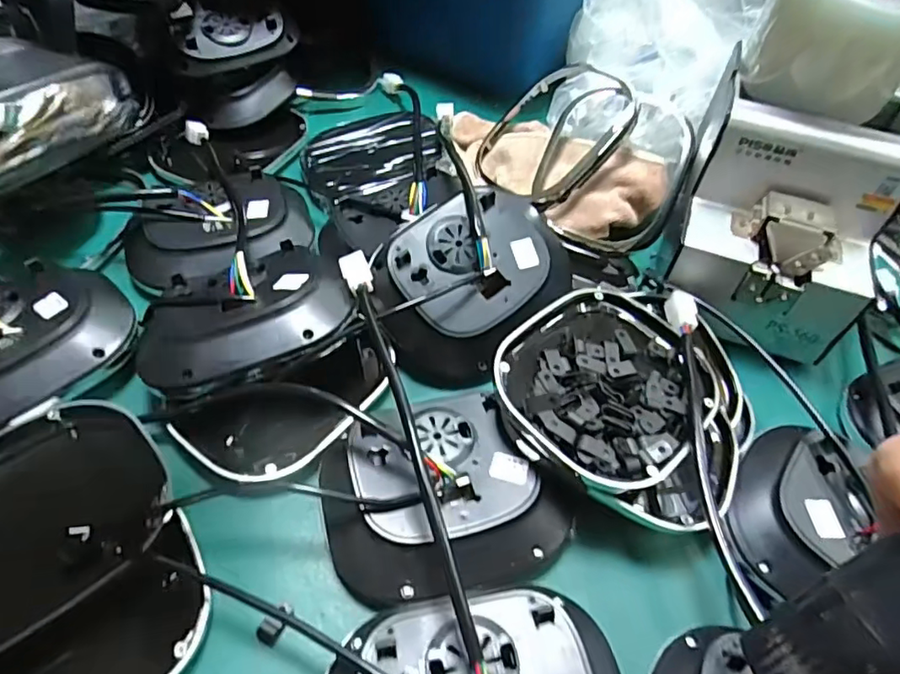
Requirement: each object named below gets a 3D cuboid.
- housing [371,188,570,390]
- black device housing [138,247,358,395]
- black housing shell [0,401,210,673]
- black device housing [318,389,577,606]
[{"bbox_3d":[0.013,-0.039,0.404,0.142,0.035,0.114,-42,85,-16],"label":"housing"},{"bbox_3d":[-0.132,-0.014,0.375,0.132,0.033,0.089,-18,54,-17],"label":"black device housing"},{"bbox_3d":[-0.211,0.118,0.300,0.136,0.032,0.170,-24,56,-21],"label":"black housing shell"},{"bbox_3d":[-0.004,0.089,0.335,0.130,0.032,0.108,-11,52,-12],"label":"black device housing"}]

